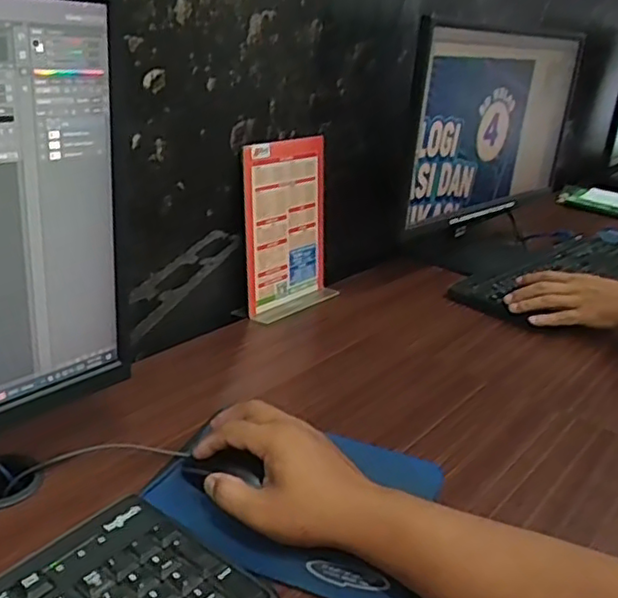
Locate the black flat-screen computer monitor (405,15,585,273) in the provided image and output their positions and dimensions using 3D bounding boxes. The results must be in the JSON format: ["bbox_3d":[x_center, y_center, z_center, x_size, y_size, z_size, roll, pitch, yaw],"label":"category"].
[{"bbox_3d":[0.261,-0.245,1.060,0.137,0.364,0.458,24,31,36],"label":"black flat-screen computer monitor"}]

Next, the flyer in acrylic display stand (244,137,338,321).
[{"bbox_3d":[-0.025,-0.089,0.843,0.062,0.207,0.147,21,28,31],"label":"flyer in acrylic display stand"}]

